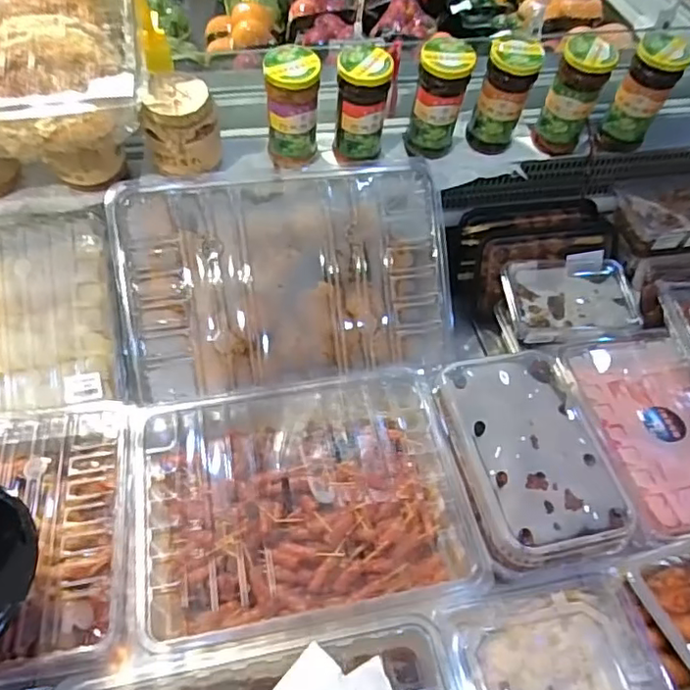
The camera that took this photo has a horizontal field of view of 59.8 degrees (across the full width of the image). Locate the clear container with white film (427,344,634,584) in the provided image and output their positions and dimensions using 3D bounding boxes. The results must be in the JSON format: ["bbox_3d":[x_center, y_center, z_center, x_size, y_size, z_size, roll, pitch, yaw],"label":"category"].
[{"bbox_3d":[0.208,0.117,0.680,0.171,0.032,0.262,-6,52,-8],"label":"clear container with white film"}]

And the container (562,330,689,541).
[{"bbox_3d":[0.382,0.093,0.726,0.183,0.029,0.261,-8,53,-10],"label":"container"}]

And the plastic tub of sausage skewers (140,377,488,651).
[{"bbox_3d":[-0.048,0.172,0.672,0.345,0.072,0.260,-7,53,-8],"label":"plastic tub of sausage skewers"}]

